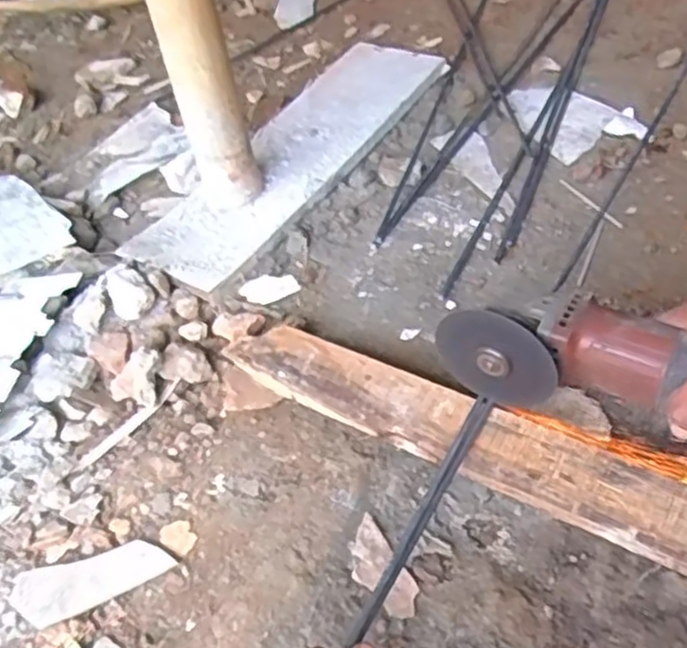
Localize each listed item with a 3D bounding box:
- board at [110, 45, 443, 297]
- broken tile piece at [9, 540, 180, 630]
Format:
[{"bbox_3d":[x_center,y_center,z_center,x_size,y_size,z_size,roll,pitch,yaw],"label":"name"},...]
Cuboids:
[{"bbox_3d":[-0.059,-0.227,0.952,0.162,0.025,0.521,24,56,22],"label":"board"},{"bbox_3d":[-0.202,0.207,0.582,0.127,0.007,0.047,-12,51,-5],"label":"broken tile piece"}]

